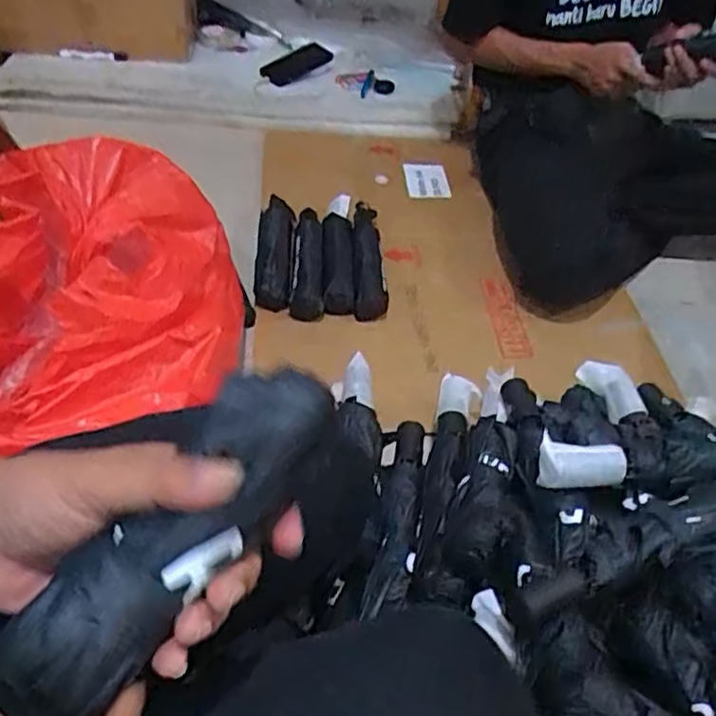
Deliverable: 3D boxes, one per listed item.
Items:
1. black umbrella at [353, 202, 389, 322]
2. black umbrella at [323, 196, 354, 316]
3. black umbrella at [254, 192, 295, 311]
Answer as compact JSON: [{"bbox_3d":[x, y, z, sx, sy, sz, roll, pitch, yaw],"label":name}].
[{"bbox_3d":[0.017,-0.176,1.203,0.055,0.051,0.307,3,45,-5],"label":"black umbrella"},{"bbox_3d":[-0.035,-0.189,1.189,0.052,0.059,0.287,3,45,-5],"label":"black umbrella"},{"bbox_3d":[-0.142,-0.188,1.185,0.060,0.044,0.269,2,45,-5],"label":"black umbrella"}]

